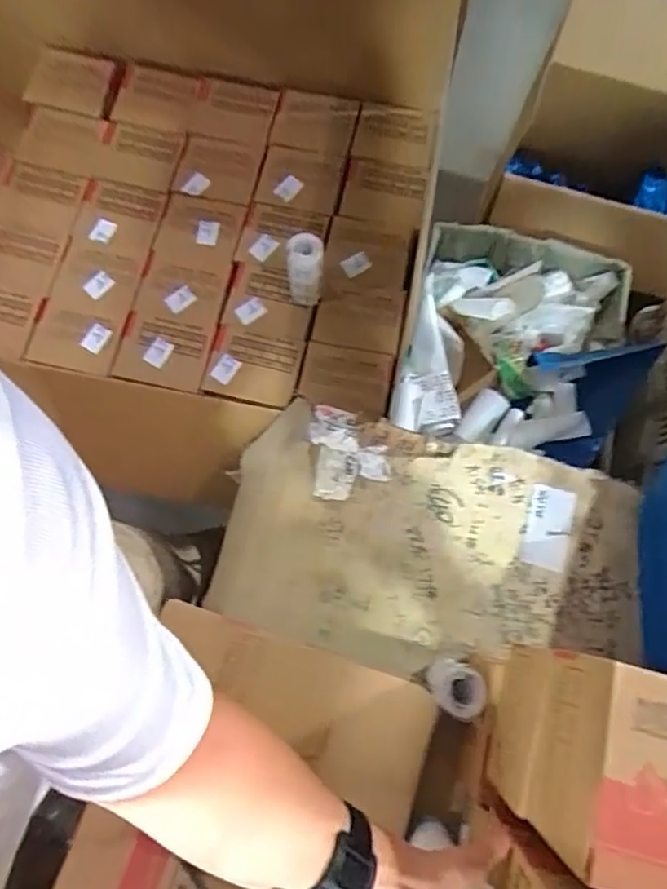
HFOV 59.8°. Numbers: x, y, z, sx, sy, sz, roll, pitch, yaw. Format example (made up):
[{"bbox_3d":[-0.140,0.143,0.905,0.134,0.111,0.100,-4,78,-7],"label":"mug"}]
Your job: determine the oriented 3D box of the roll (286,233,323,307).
[{"bbox_3d":[-0.040,-0.241,0.806,0.050,0.105,0.047,-2,75,-1],"label":"roll"}]

